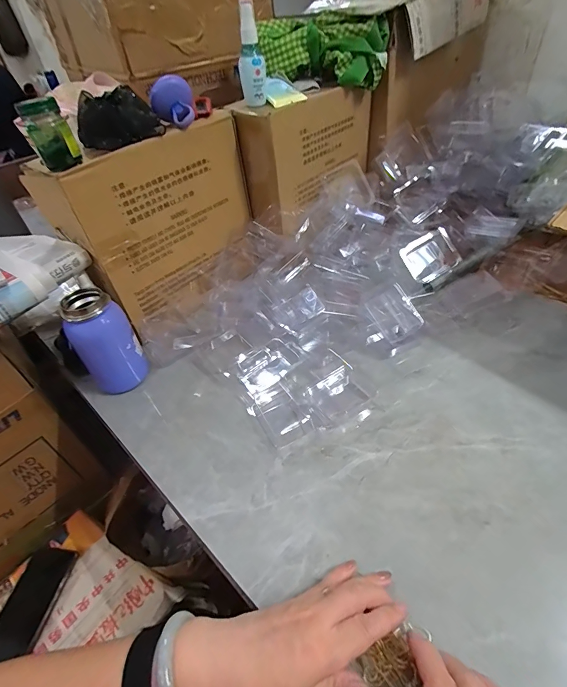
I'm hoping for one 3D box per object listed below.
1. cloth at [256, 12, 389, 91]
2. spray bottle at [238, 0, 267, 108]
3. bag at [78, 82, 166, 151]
[{"bbox_3d":[0.064,-0.485,0.609,0.206,0.090,0.067,6,45,13],"label":"cloth"},{"bbox_3d":[-0.048,-0.417,0.531,0.038,0.119,0.036,-6,43,1],"label":"spray bottle"},{"bbox_3d":[-0.218,-0.294,0.474,0.081,0.051,0.090,30,54,32],"label":"bag"}]

